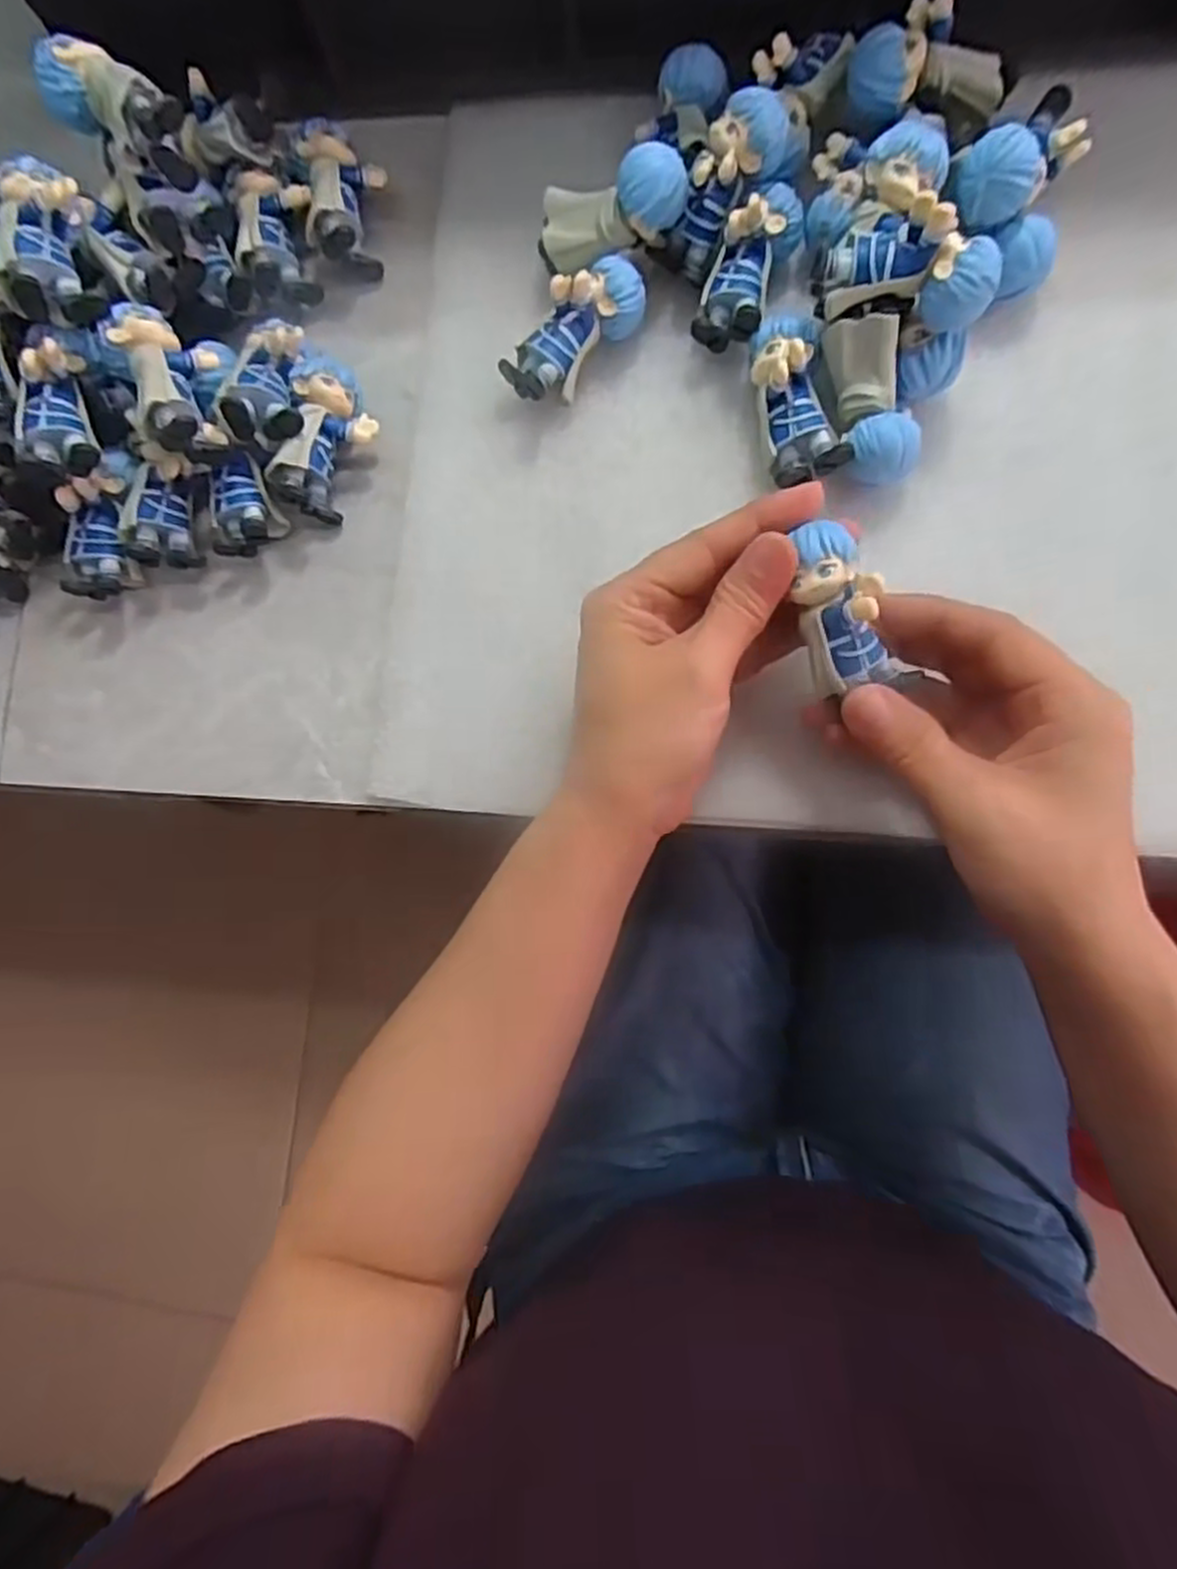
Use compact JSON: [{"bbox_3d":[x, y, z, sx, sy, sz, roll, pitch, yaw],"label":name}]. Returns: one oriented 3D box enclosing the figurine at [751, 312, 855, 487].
[{"bbox_3d":[0.078,-0.145,0.295,0.026,0.036,0.060,-13,81,5],"label":"figurine"}]

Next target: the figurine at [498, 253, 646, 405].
[{"bbox_3d":[-0.004,-0.177,0.308,0.063,0.033,0.027,-36,80,1],"label":"figurine"}]

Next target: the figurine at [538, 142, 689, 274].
[{"bbox_3d":[0.012,-0.219,0.305,0.060,0.031,0.024,-2,82,32],"label":"figurine"}]

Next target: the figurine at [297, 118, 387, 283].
[{"bbox_3d":[-0.103,-0.248,0.329,0.033,0.024,0.053,-6,82,6],"label":"figurine"}]

